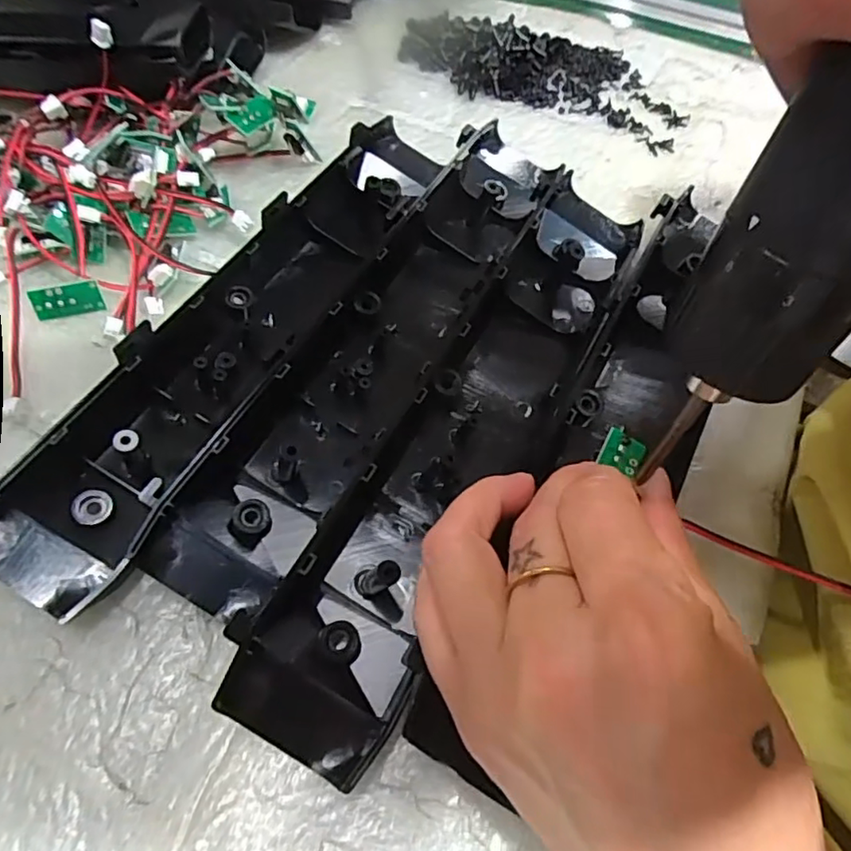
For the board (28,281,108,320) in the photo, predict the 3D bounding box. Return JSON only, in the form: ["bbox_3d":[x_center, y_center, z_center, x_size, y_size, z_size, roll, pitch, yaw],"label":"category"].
[{"bbox_3d":[-0.161,-0.056,0.264,0.028,0.014,0.005,-13,25,-14],"label":"board"}]

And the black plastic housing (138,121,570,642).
[{"bbox_3d":[-0.011,-0.039,0.252,0.052,0.020,0.265,27,62,13],"label":"black plastic housing"}]

